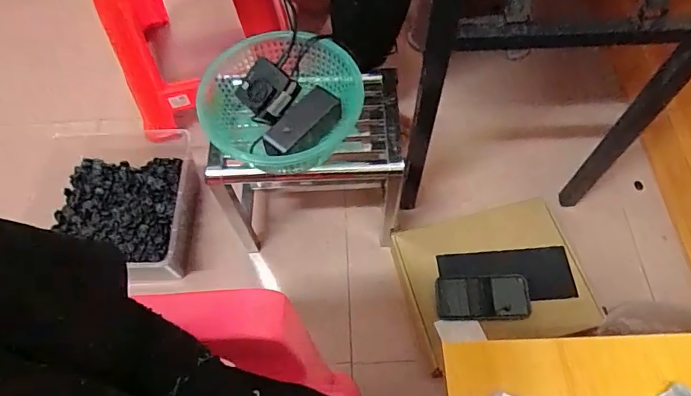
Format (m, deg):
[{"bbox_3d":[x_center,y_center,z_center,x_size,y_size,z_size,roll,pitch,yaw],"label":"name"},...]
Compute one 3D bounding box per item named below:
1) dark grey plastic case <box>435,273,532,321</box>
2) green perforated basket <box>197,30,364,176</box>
[{"bbox_3d":[0.256,0.187,0.893,0.167,0.007,0.082,-4,84,5],"label":"dark grey plastic case"},{"bbox_3d":[-0.115,-0.141,0.745,0.227,0.092,0.223,-1,62,2],"label":"green perforated basket"}]

